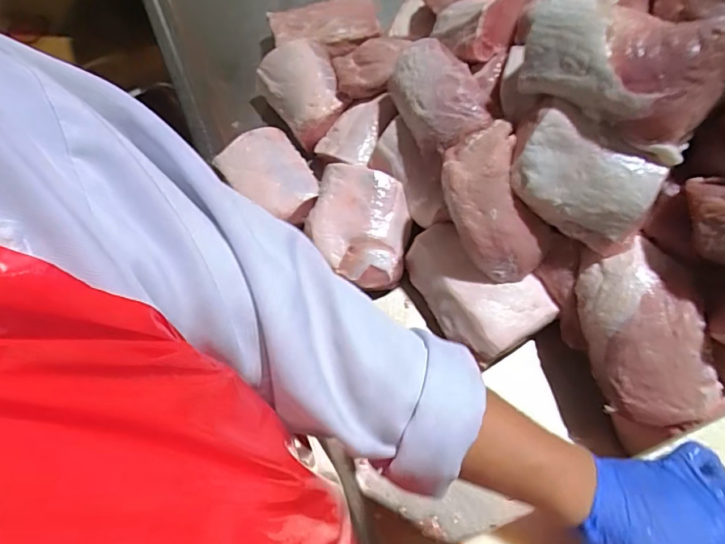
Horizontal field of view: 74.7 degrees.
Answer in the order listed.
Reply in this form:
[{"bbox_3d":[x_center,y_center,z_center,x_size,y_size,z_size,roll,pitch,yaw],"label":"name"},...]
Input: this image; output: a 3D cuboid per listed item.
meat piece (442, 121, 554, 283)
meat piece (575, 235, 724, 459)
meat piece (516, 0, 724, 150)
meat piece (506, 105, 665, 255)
[{"bbox_3d":[0.164,-0.079,0.565,0.120,0.068,0.181,-23,100,-4],"label":"meat piece"},{"bbox_3d":[0.309,0.070,0.515,0.112,0.060,0.204,-6,66,1],"label":"meat piece"},{"bbox_3d":[0.258,-0.226,0.481,0.204,0.080,0.119,34,72,17],"label":"meat piece"},{"bbox_3d":[0.241,-0.103,0.531,0.157,0.070,0.112,32,114,13],"label":"meat piece"}]

